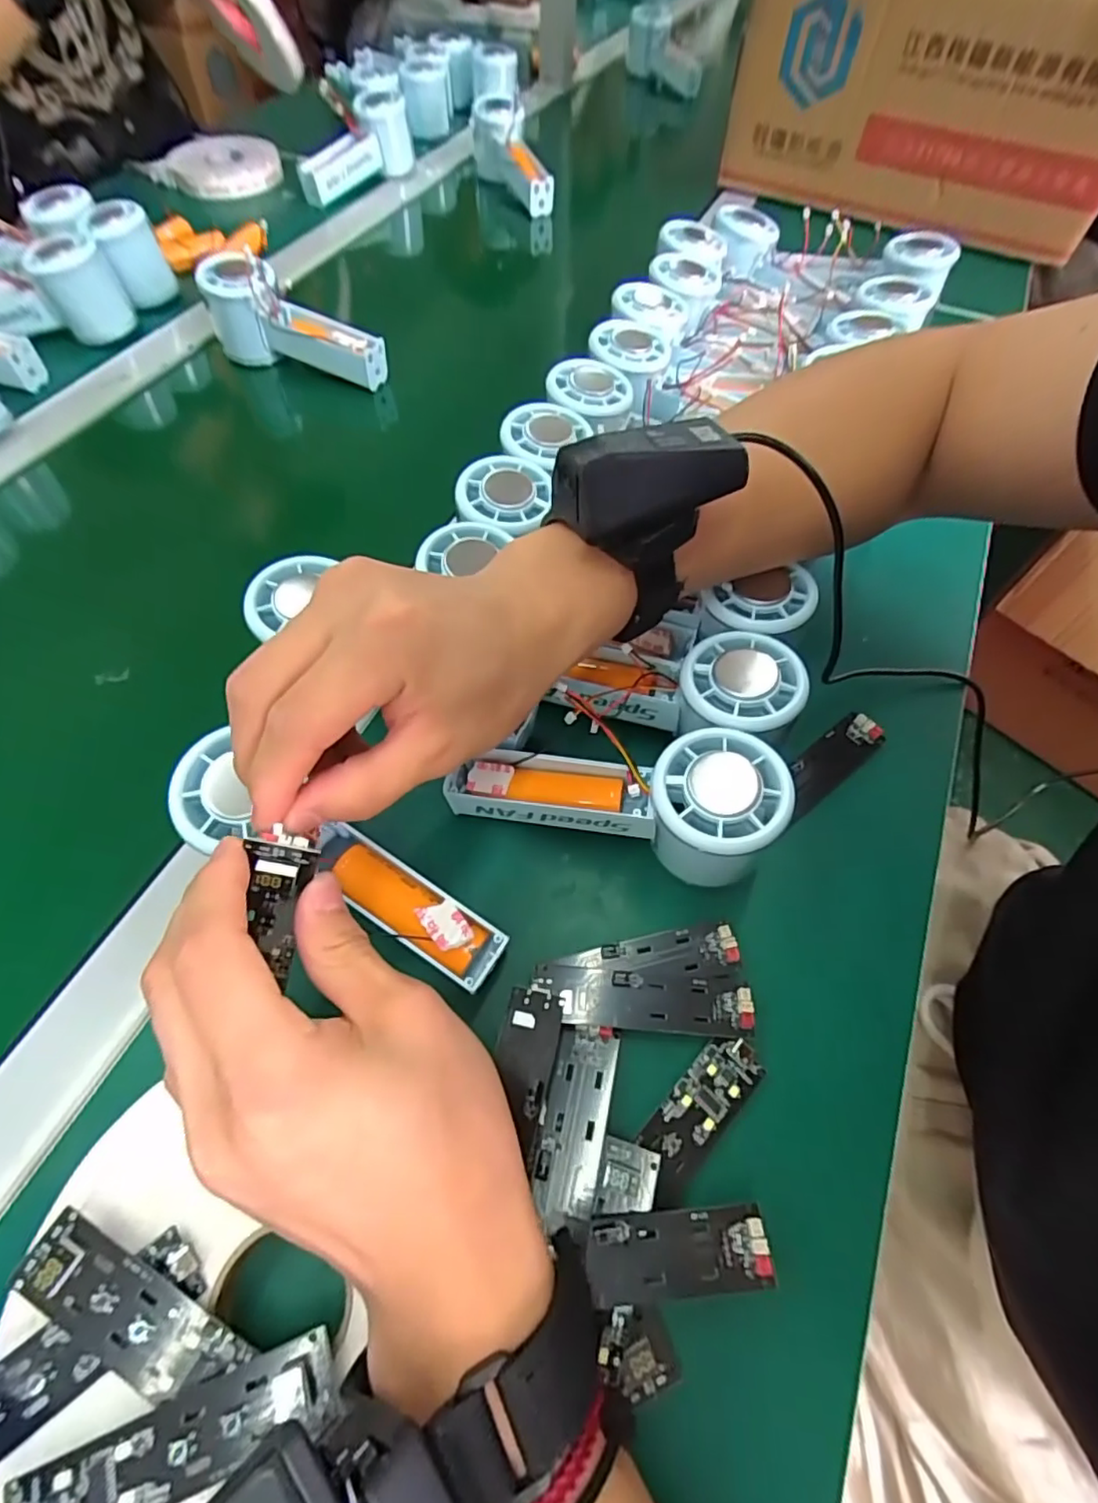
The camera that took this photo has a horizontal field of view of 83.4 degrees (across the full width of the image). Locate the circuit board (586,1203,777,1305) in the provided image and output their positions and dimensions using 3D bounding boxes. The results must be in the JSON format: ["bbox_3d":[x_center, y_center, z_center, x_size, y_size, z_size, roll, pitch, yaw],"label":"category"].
[{"bbox_3d":[0.044,0.170,0.209,0.060,0.005,0.023,-6,52,0],"label":"circuit board"}]

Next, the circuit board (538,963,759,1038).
[{"bbox_3d":[0.040,0.105,0.261,0.090,0.007,0.023,4,60,1],"label":"circuit board"}]

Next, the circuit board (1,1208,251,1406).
[{"bbox_3d":[-0.134,0.179,0.195,0.074,0.008,0.025,32,70,5],"label":"circuit board"}]

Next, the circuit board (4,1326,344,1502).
[{"bbox_3d":[-0.111,0.208,0.185,0.090,0.008,0.023,-18,62,-12],"label":"circuit board"}]

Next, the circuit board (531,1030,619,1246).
[{"bbox_3d":[0.010,0.140,0.236,0.023,0.004,0.066,12,50,6],"label":"circuit board"}]

